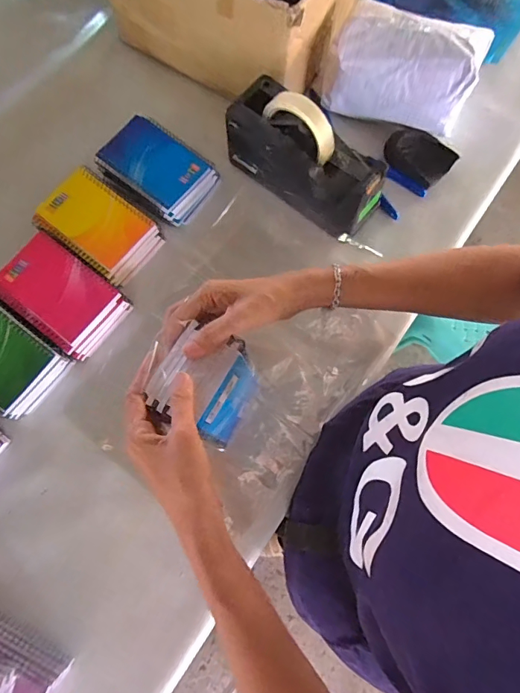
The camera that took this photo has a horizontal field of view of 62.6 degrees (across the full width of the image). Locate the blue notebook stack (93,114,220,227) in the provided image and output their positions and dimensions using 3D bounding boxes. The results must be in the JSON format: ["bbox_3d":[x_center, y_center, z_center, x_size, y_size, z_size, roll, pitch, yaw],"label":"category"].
[{"bbox_3d":[-0.135,-0.233,0.570,0.138,0.045,0.099,36,78,9],"label":"blue notebook stack"}]

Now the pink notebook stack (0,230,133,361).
[{"bbox_3d":[-0.241,-0.061,0.523,0.141,0.047,0.094,37,78,9],"label":"pink notebook stack"}]

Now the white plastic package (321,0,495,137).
[{"bbox_3d":[0.189,-0.369,0.568,0.183,0.101,0.118,22,76,5],"label":"white plastic package"}]

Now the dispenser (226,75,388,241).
[{"bbox_3d":[0.058,-0.237,0.530,0.202,0.121,0.082,36,78,9],"label":"dispenser"}]

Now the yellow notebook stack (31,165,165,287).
[{"bbox_3d":[-0.202,-0.152,0.546,0.139,0.045,0.100,35,78,9],"label":"yellow notebook stack"}]

